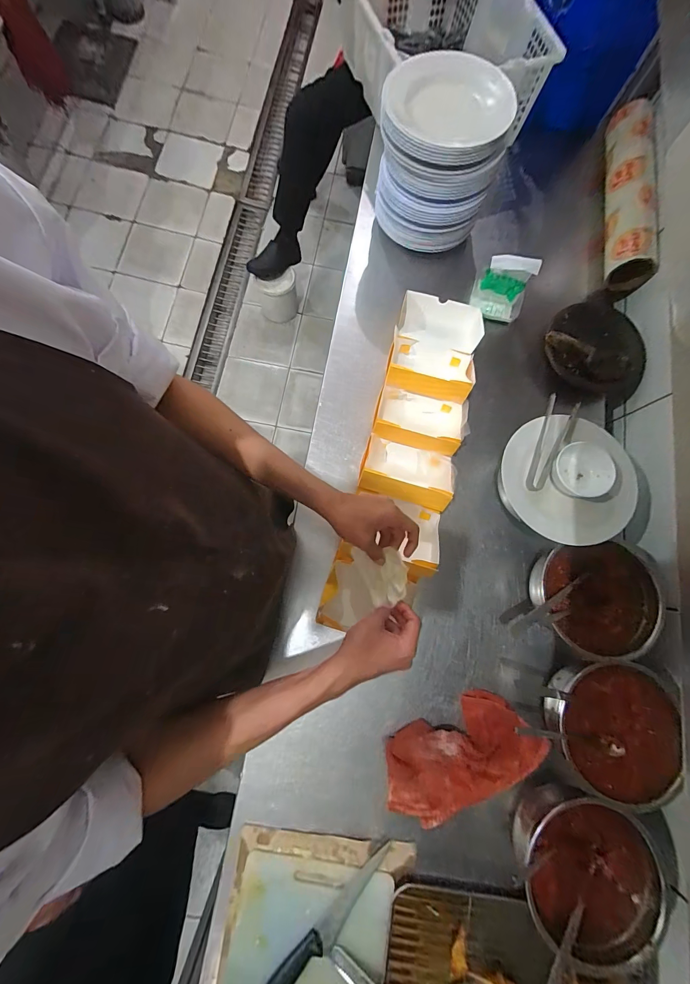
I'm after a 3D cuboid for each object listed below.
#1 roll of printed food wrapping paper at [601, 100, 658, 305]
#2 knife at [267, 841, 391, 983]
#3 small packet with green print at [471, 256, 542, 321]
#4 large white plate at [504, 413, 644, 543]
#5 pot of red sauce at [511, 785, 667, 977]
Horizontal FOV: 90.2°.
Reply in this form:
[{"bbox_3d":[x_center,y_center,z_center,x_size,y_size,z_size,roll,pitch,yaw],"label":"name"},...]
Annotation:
[{"bbox_3d":[0.647,-0.696,0.789,0.083,0.113,0.472,8,77,-3],"label":"roll of printed food wrapping paper"},{"bbox_3d":[-0.027,0.649,0.504,0.268,0.016,0.039,-43,85,-12],"label":"knife"},{"bbox_3d":[0.319,-0.416,0.706,0.105,0.124,0.032,23,72,13],"label":"small packet with green print"},{"bbox_3d":[0.372,-0.024,0.571,0.208,0.036,0.208,1,78,-5],"label":"large white plate"},{"bbox_3d":[0.337,0.537,0.496,0.177,0.090,0.169,1,78,-5],"label":"pot of red sauce"}]

